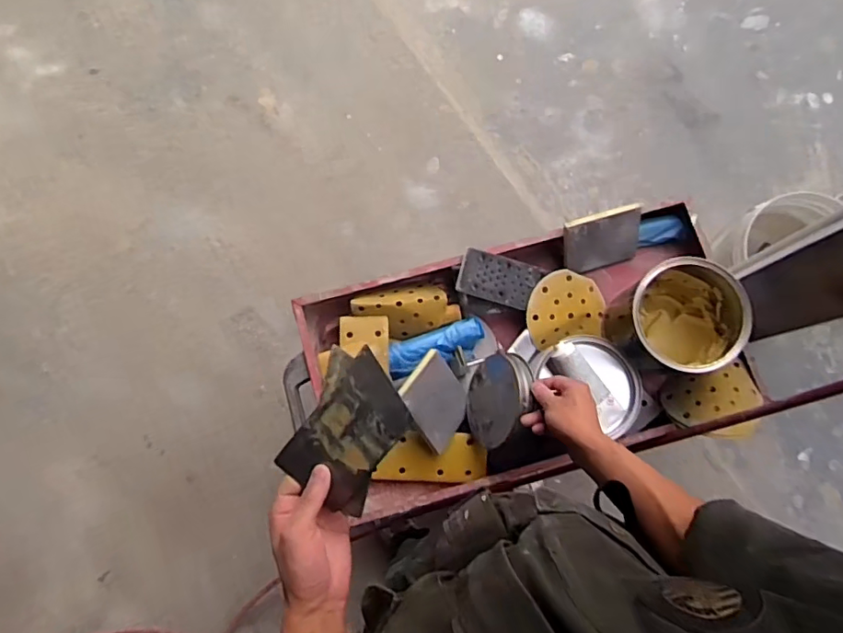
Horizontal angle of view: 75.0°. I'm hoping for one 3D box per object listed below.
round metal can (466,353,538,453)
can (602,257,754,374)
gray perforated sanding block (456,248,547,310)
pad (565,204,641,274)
[{"bbox_3d":[0.107,0.105,0.781,0.037,0.135,0.144,21,49,-23],"label":"round metal can"},{"bbox_3d":[0.368,0.009,0.809,0.153,0.155,0.150,0,78,1],"label":"can"},{"bbox_3d":[0.122,-0.055,0.834,0.132,0.012,0.071,14,81,-11],"label":"gray perforated sanding block"},{"bbox_3d":[0.282,-0.123,0.862,0.118,0.024,0.097,-10,125,1],"label":"pad"}]

